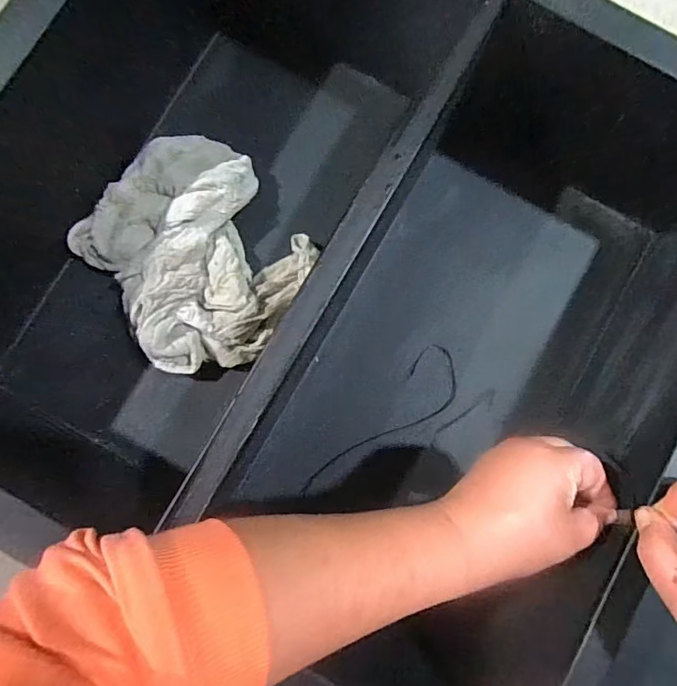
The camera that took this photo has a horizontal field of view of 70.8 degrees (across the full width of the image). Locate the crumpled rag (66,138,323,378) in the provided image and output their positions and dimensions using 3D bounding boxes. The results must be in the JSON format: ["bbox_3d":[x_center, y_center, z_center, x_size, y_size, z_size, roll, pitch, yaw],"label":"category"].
[{"bbox_3d":[-0.133,-0.085,0.443,0.183,0.049,0.218,-39,86,-4],"label":"crumpled rag"}]

